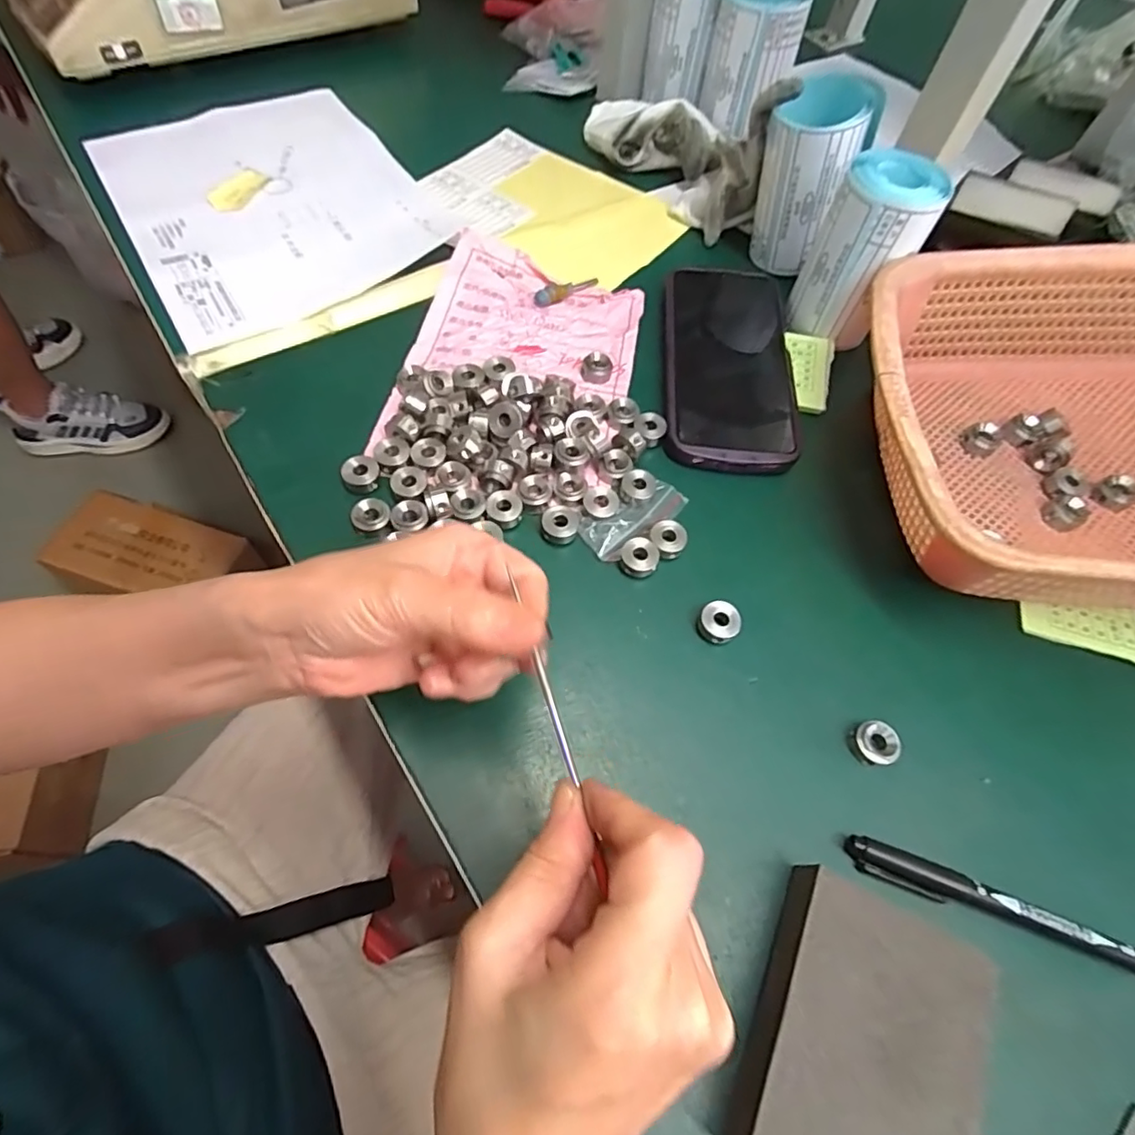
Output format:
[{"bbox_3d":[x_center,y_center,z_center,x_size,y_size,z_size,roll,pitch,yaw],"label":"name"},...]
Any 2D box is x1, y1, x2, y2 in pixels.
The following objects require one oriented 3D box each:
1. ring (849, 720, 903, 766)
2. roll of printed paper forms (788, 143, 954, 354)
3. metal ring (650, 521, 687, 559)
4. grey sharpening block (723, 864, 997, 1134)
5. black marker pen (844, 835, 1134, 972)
[{"bbox_3d":[0.141,0.081,0.269,0.017,0.012,0.018,1,61,-2],"label":"ring"},{"bbox_3d":[0.187,-0.197,0.367,0.054,0.098,0.059,1,61,-2],"label":"roll of printed paper forms"},{"bbox_3d":[0.054,-0.015,0.313,0.019,0.012,0.018,1,61,-2],"label":"metal ring"},{"bbox_3d":[0.101,0.170,0.209,0.073,0.027,0.093,25,63,10],"label":"grey sharpening block"},{"bbox_3d":[0.183,0.142,0.238,0.135,0.008,0.014,19,62,7],"label":"black marker pen"}]

